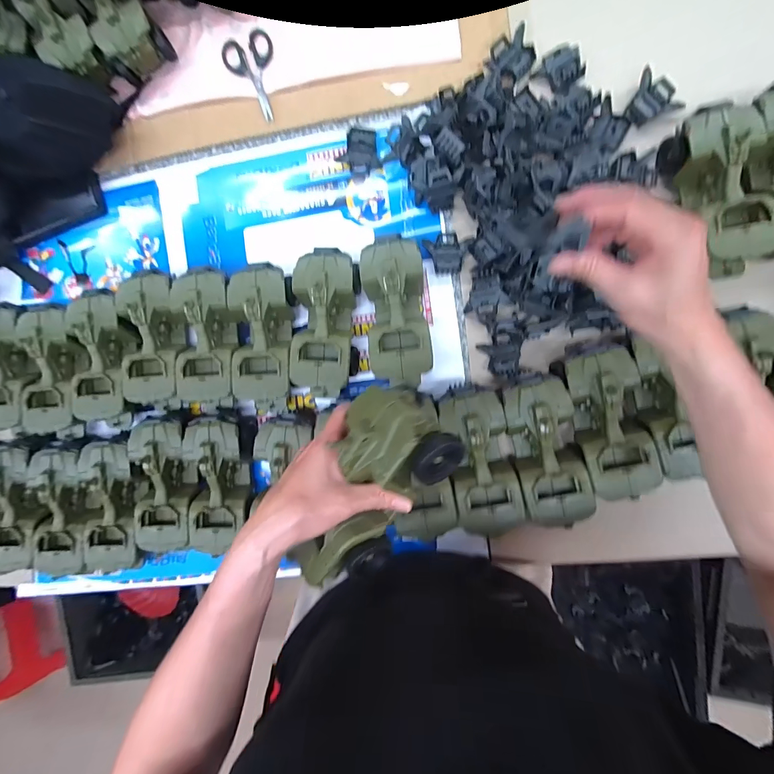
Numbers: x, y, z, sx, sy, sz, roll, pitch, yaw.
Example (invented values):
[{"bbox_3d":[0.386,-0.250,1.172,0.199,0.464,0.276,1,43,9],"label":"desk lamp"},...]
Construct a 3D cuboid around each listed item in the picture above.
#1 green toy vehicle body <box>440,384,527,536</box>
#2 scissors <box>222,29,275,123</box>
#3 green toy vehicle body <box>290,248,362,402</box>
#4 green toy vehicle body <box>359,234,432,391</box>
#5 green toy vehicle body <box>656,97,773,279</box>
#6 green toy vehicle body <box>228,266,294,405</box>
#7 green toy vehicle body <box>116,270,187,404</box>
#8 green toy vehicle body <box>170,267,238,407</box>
[{"bbox_3d":[0.120,0.092,0.497,0.082,0.079,0.187,-12,89,7],"label":"green toy vehicle body"},{"bbox_3d":[-0.191,-0.451,0.559,0.072,0.006,0.127,-16,89,7],"label":"scissors"},{"bbox_3d":[-0.080,-0.082,0.520,0.082,0.080,0.189,7,92,7],"label":"green toy vehicle body"},{"bbox_3d":[0.014,-0.095,0.506,0.077,0.080,0.184,-6,90,7],"label":"green toy vehicle body"},{"bbox_3d":[0.396,-0.230,0.454,0.083,0.068,0.192,-12,89,7],"label":"green toy vehicle body"},{"bbox_3d":[-0.167,-0.069,0.529,0.076,0.083,0.182,-3,90,7],"label":"green toy vehicle body"},{"bbox_3d":[-0.322,-0.069,0.549,0.075,0.083,0.175,-4,90,7],"label":"green toy vehicle body"},{"bbox_3d":[-0.246,-0.066,0.540,0.078,0.081,0.181,-4,90,7],"label":"green toy vehicle body"}]

